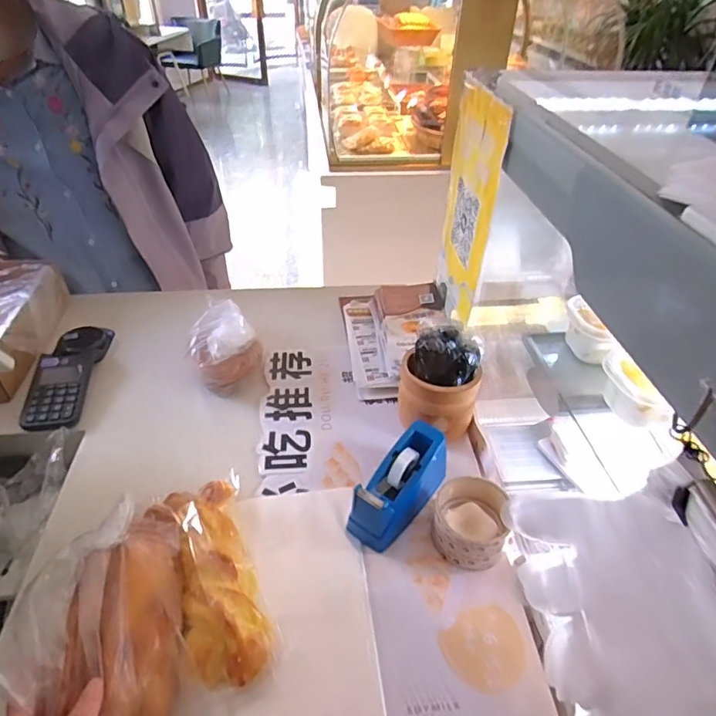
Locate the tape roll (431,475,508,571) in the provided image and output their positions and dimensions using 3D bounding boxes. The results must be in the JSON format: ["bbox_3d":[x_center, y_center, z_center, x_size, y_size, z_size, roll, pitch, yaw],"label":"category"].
[{"bbox_3d":[0.121,0.181,0.547,0.077,0.050,0.087,11,41,12],"label":"tape roll"}]

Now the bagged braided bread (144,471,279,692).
[{"bbox_3d":[-0.147,0.210,0.503,0.083,0.051,0.221,-14,42,-17],"label":"bagged braided bread"}]

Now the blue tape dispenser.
[{"bbox_3d":[0.048,0.142,0.560,0.059,0.081,0.142,24,45,26],"label":"blue tape dispenser"}]

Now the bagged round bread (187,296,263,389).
[{"bbox_3d":[-0.202,-0.016,0.742,0.100,0.087,0.129,-15,42,-19],"label":"bagged round bread"}]

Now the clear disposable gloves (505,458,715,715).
[{"bbox_3d":[0.162,0.186,0.326,0.039,0.210,0.250,0,40,-1],"label":"clear disposable gloves"}]

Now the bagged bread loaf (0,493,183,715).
[{"bbox_3d":[-0.224,0.223,0.433,0.124,0.076,0.198,-8,43,-12],"label":"bagged bread loaf"}]

